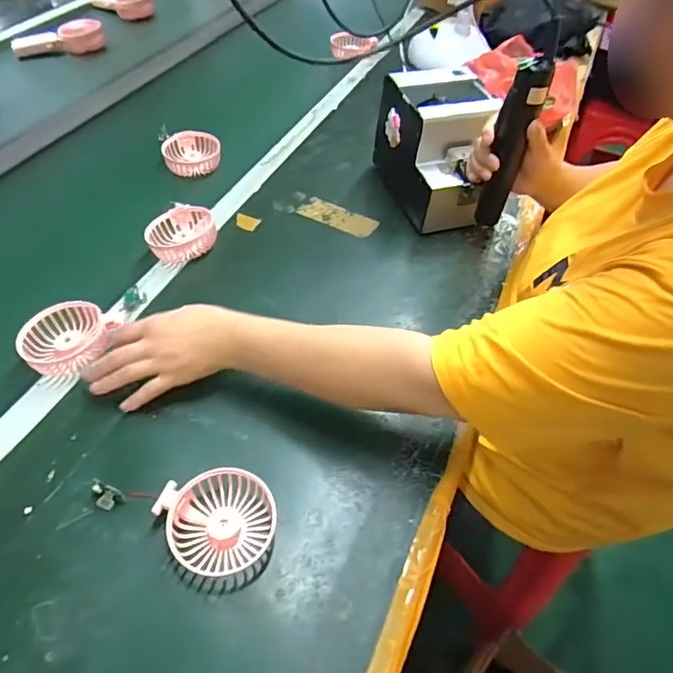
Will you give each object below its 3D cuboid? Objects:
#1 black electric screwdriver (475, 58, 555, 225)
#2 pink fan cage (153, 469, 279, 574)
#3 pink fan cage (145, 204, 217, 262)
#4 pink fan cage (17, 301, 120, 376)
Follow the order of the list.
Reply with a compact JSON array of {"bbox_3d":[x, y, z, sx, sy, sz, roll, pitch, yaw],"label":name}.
[{"bbox_3d":[0.204,-0.222,0.617,0.031,0.196,0.033,1,50,-2],"label":"black electric screwdriver"},{"bbox_3d":[-0.101,0.162,0.456,0.088,0.033,0.084,-20,57,-20],"label":"pink fan cage"},{"bbox_3d":[-0.206,-0.140,0.693,0.088,0.033,0.094,-10,54,-13],"label":"pink fan cage"},{"bbox_3d":[-0.296,0.000,0.569,0.091,0.031,0.087,3,52,-4],"label":"pink fan cage"}]

